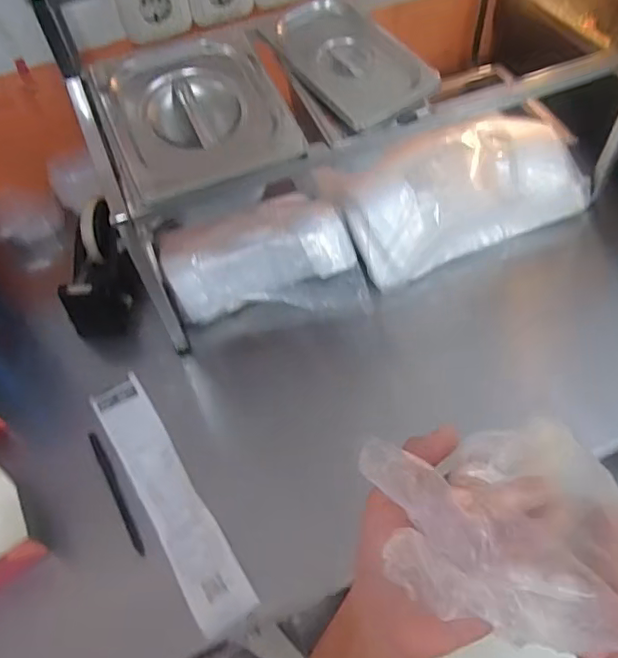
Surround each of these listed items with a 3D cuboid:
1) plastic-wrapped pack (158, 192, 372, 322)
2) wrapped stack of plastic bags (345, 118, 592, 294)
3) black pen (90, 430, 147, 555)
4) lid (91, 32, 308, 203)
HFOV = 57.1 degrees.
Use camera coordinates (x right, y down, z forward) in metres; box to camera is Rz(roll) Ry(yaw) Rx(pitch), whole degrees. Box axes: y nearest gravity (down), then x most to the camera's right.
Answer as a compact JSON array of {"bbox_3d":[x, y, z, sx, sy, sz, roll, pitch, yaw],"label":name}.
[{"bbox_3d":[-0.054,-0.084,0.703,0.243,0.086,0.128,-7,56,-1],"label":"plastic-wrapped pack"},{"bbox_3d":[0.201,-0.175,0.729,0.315,0.090,0.142,-20,57,-9],"label":"wrapped stack of plastic bags"},{"bbox_3d":[-0.205,0.171,0.602,0.011,0.014,0.147,-27,58,-13],"label":"black pen"},{"bbox_3d":[-0.104,-0.205,0.536,0.160,0.019,0.154,-18,75,-8],"label":"lid"}]

